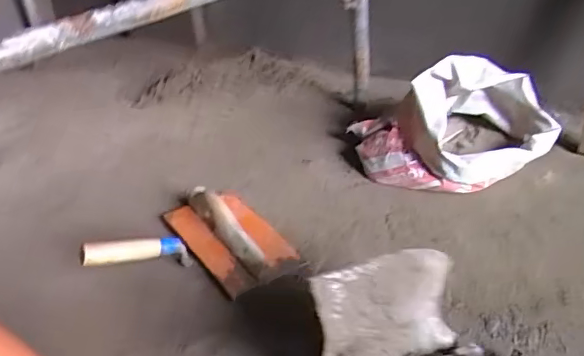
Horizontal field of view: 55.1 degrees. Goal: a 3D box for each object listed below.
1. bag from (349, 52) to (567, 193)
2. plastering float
[{"bbox_3d":[0.346,-0.133,1.285,0.431,0.218,0.314,19,40,34],"label":"bag"},{"bbox_3d":[-0.126,0.110,1.112,0.169,0.053,0.331,-21,35,-24],"label":"plastering float"}]

